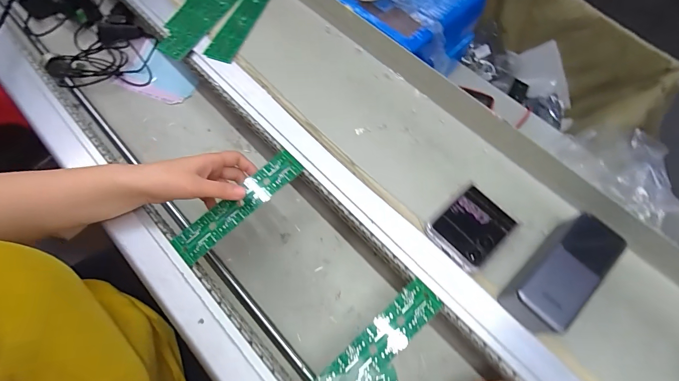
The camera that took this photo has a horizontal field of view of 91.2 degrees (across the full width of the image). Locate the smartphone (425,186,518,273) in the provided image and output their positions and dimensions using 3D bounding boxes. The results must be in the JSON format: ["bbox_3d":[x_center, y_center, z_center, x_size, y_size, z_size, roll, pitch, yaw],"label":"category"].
[{"bbox_3d":[0.155,0.043,0.391,0.084,0.016,0.073,-41,73,-16],"label":"smartphone"}]

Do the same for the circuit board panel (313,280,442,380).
[{"bbox_3d":[0.036,0.175,0.362,0.179,0.005,0.041,-40,73,-15],"label":"circuit board panel"}]

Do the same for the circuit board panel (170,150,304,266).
[{"bbox_3d":[-0.127,0.017,0.425,0.182,0.006,0.039,-42,75,-16],"label":"circuit board panel"}]

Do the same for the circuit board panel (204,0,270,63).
[{"bbox_3d":[-0.155,-0.279,0.539,0.050,0.010,0.177,19,68,8],"label":"circuit board panel"}]

